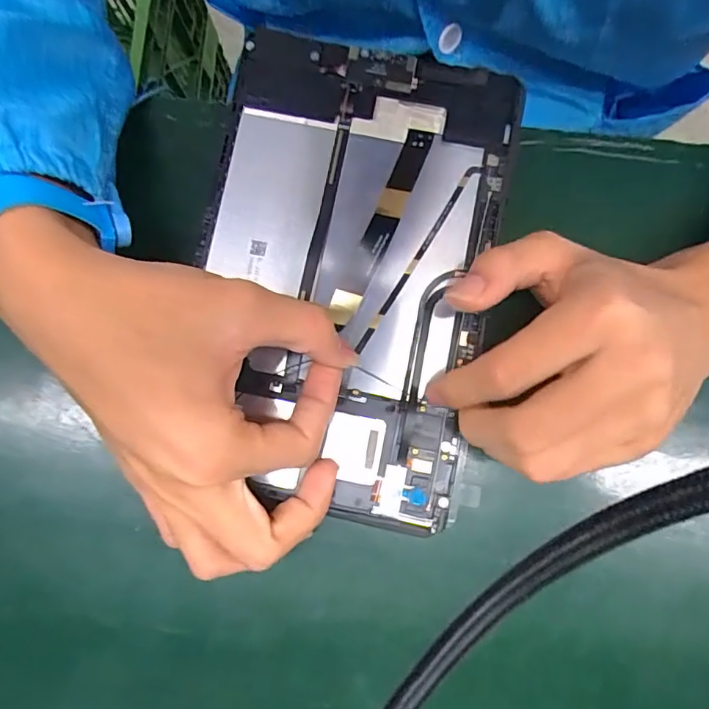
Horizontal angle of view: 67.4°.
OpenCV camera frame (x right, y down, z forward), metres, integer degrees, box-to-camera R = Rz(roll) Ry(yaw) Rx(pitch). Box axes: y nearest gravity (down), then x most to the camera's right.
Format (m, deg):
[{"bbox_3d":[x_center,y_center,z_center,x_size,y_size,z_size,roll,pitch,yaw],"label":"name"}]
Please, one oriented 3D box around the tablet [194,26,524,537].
[{"bbox_3d":[-0.008,-0.045,0.275,0.148,0.008,0.238,12,85,3],"label":"tablet"}]

